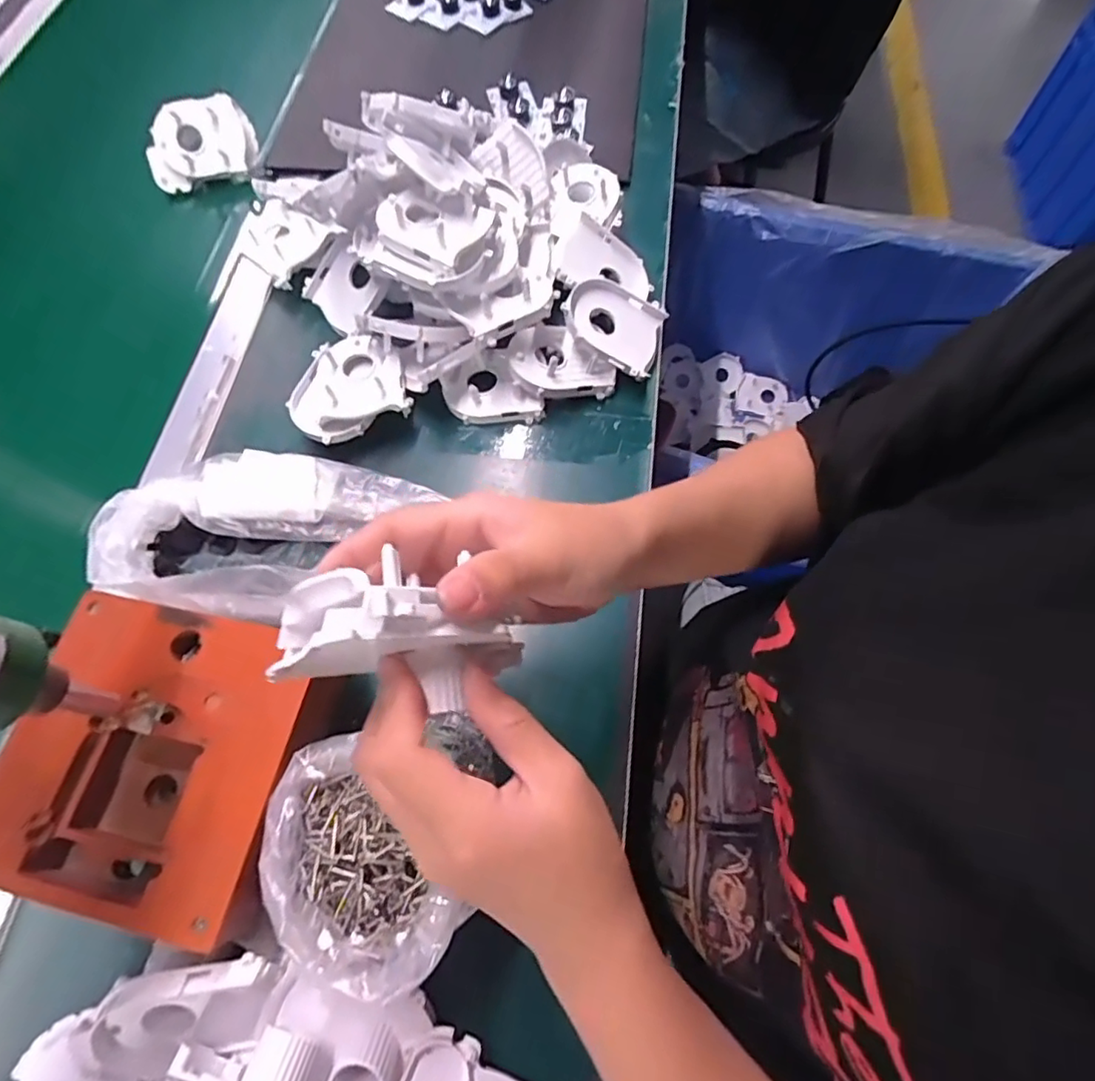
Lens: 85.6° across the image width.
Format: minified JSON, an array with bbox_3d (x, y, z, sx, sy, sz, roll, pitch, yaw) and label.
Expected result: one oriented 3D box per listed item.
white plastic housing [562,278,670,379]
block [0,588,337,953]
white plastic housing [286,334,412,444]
[{"bbox_3d":[0.051,-0.168,0.462,0.080,0.021,0.069,26,61,-17],"label":"white plastic housing"},{"bbox_3d":[-0.209,0.118,0.326,0.157,0.041,0.152,14,68,8],"label":"block"},{"bbox_3d":[-0.153,-0.118,0.450,0.086,0.025,0.084,-1,67,2],"label":"white plastic housing"}]

